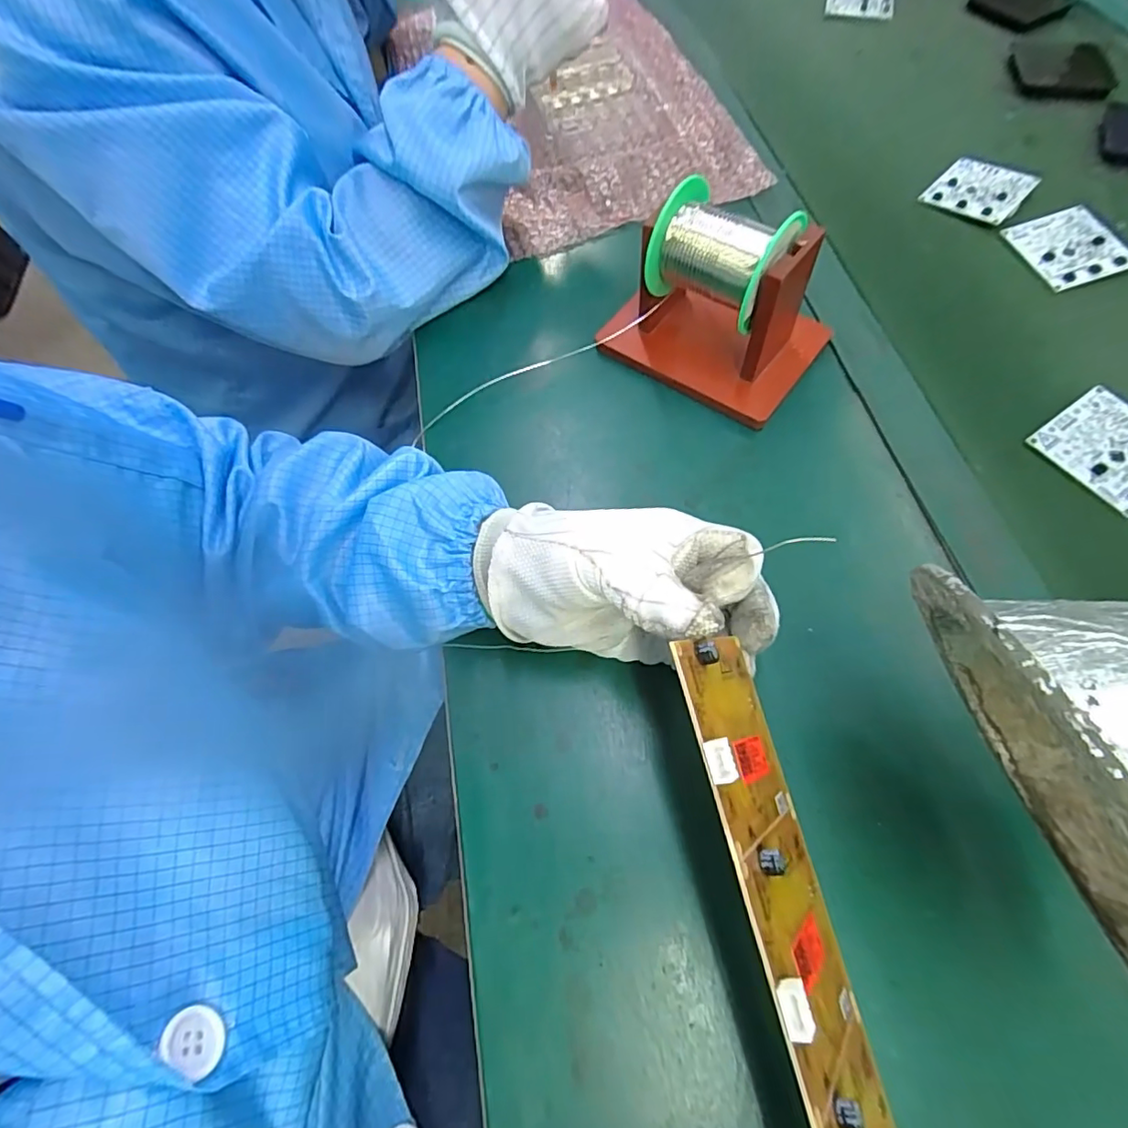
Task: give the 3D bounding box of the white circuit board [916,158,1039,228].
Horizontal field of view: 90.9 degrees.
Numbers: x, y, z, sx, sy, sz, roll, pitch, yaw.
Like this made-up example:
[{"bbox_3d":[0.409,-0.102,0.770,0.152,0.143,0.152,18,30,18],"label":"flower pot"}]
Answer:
[{"bbox_3d":[0.349,-0.315,0.466,0.066,0.009,0.080,41,73,19],"label":"white circuit board"}]

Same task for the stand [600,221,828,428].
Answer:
[{"bbox_3d":[0.105,-0.178,0.365,0.137,0.088,0.102,31,69,16],"label":"stand"}]

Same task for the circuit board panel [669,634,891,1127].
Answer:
[{"bbox_3d":[0.082,0.127,0.186,0.008,0.065,0.205,-24,72,32],"label":"circuit board panel"}]

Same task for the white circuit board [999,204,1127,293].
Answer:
[{"bbox_3d":[0.389,-0.244,0.428,0.067,0.010,0.068,-17,65,-6],"label":"white circuit board"}]

